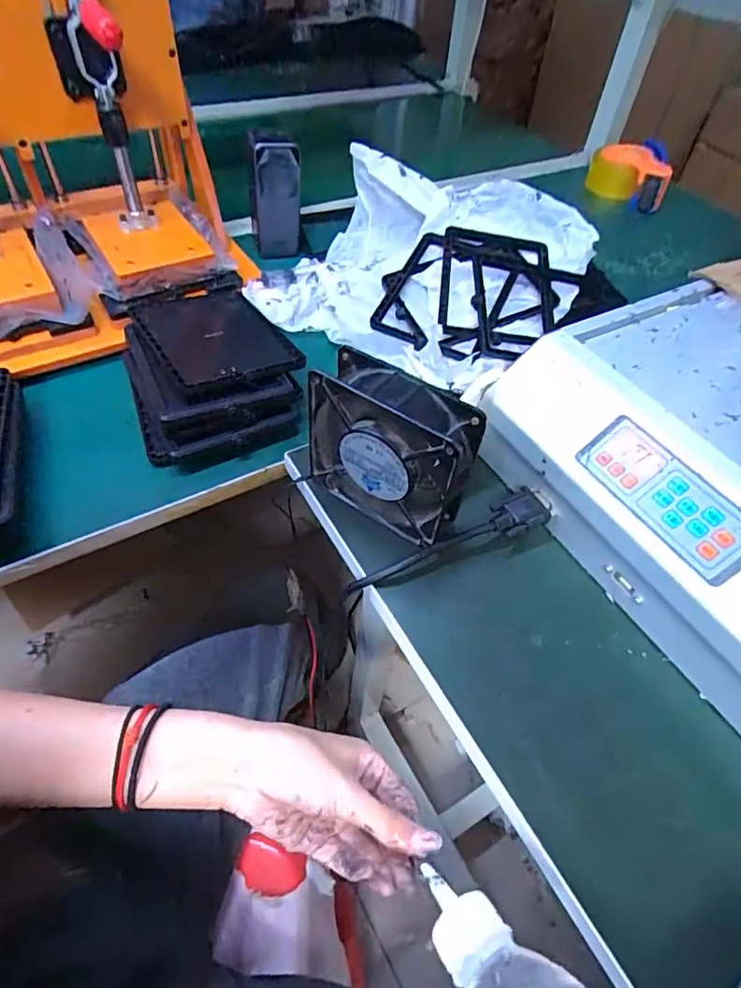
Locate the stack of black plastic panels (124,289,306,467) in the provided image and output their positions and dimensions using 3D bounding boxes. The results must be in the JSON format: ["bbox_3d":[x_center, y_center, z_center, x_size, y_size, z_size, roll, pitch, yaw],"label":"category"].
[{"bbox_3d":[-0.156,-0.131,0.518,0.151,0.052,0.216,-17,55,-17],"label":"stack of black plastic panels"}]

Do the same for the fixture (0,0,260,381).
[{"bbox_3d":[-0.316,-0.308,0.503,0.353,0.243,0.225,-26,58,-23],"label":"fixture"}]

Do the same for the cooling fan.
[{"bbox_3d":[0.013,-0.029,0.392,0.122,0.117,0.047,27,54,16],"label":"cooling fan"}]

